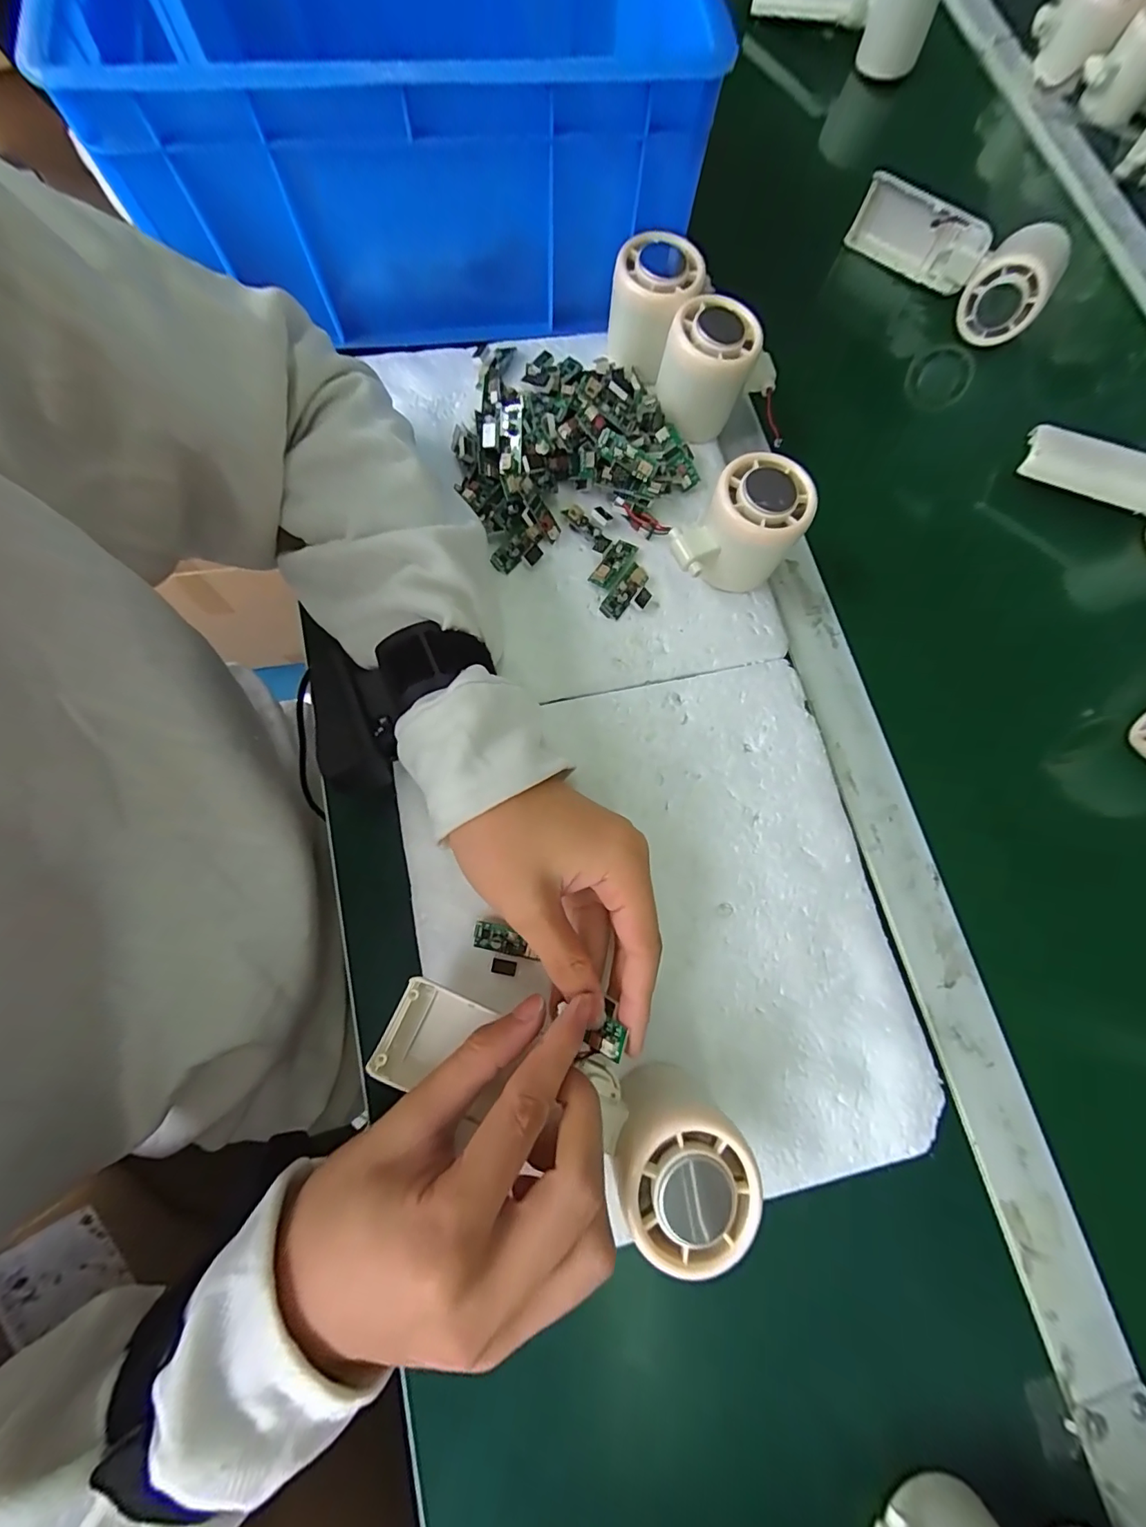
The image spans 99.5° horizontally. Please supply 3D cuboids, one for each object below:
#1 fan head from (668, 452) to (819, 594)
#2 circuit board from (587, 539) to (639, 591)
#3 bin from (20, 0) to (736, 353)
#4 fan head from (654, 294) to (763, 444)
[{"bbox_3d":[0.097,-0.133,0.286,0.057,0.059,0.065,36,77,6],"label":"fan head"},{"bbox_3d":[0.026,-0.125,0.304,0.015,0.007,0.037,32,76,5],"label":"circuit board"},{"bbox_3d":[-0.101,-0.443,0.318,0.323,0.132,0.272,-5,76,-4],"label":"bin"},{"bbox_3d":[0.084,-0.250,0.314,0.055,0.057,0.055,21,76,2],"label":"fan head"}]

